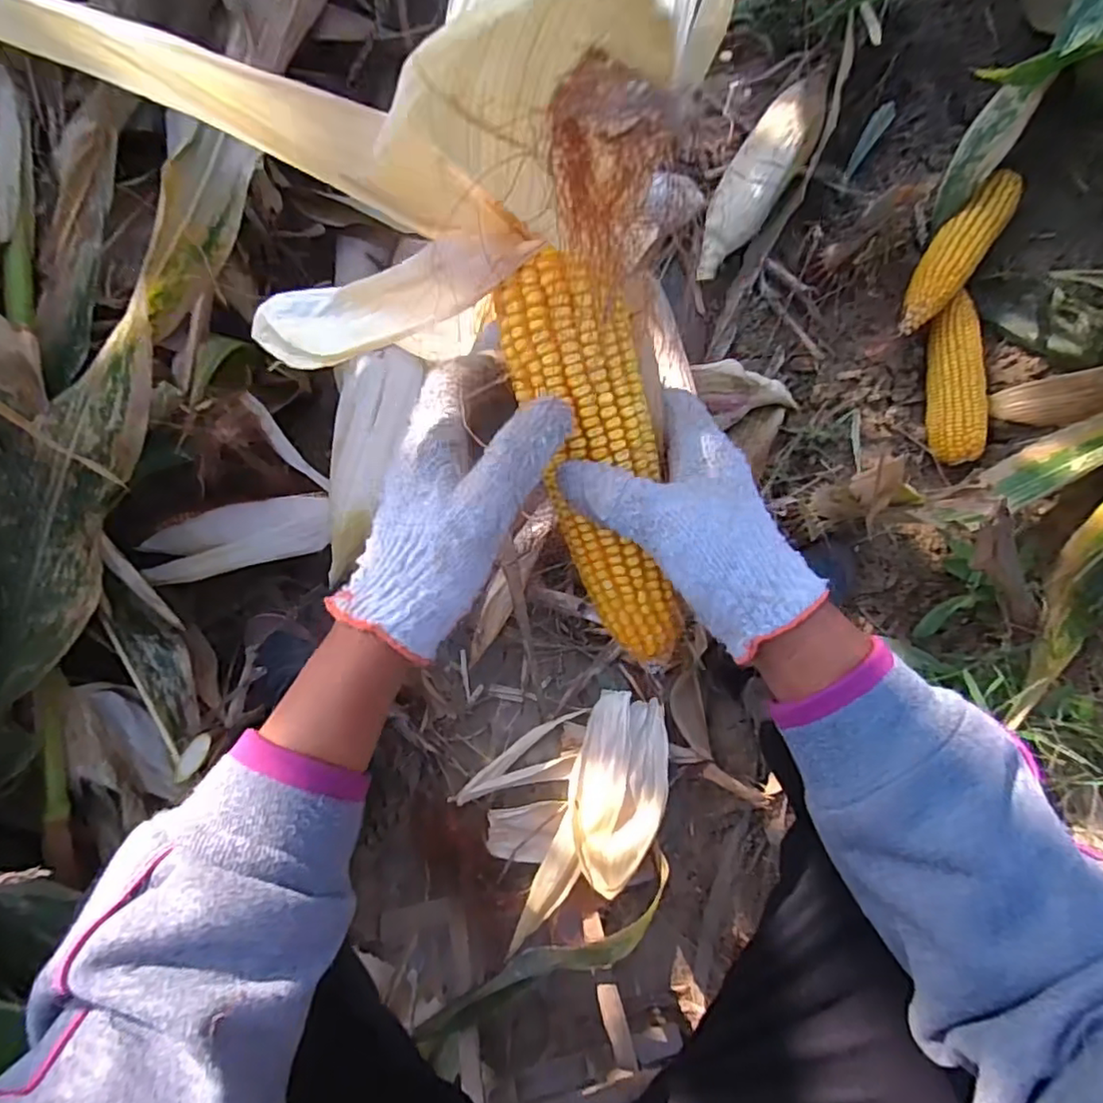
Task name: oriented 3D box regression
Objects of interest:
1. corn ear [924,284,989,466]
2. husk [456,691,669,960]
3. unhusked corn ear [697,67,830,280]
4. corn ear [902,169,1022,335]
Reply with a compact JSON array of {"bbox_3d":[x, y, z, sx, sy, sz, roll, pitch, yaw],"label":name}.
[{"bbox_3d":[0.477,-0.201,0.739,0.054,0.047,0.196,0,88,-6],"label":"corn ear"},{"bbox_3d":[0.034,0.269,0.691,0.247,0.109,0.156,-28,91,-7],"label":"husk"},{"bbox_3d":[0.243,-0.439,0.733,0.074,0.071,0.256,33,85,-4],"label":"unhusked corn ear"},{"bbox_3d":[0.466,-0.342,0.720,0.054,0.045,0.213,31,85,-4],"label":"corn ear"}]

